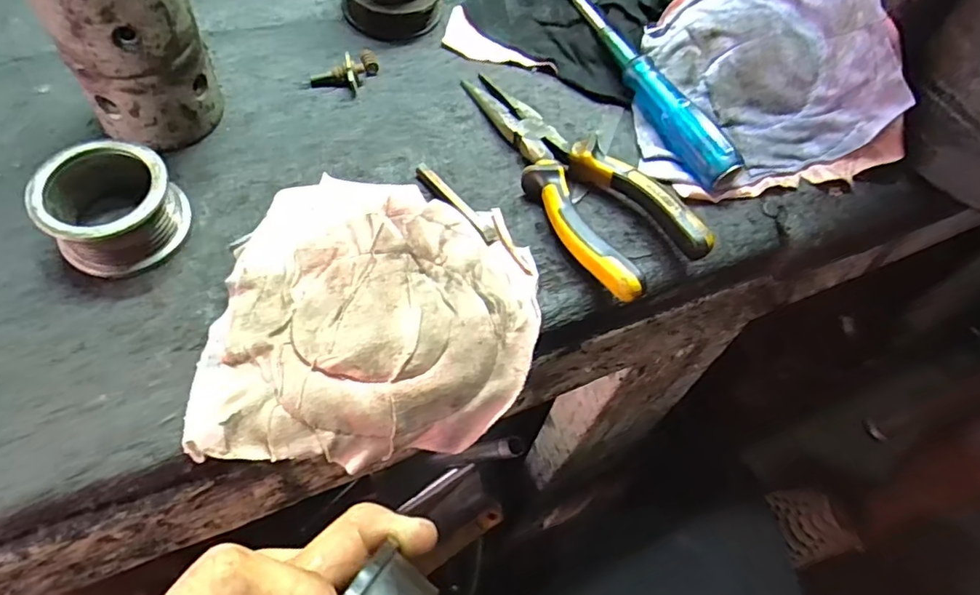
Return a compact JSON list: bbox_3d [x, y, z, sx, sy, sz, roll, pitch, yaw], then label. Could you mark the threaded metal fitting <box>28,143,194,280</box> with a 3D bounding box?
[{"bbox_3d":[-0.194,-0.048,0.291,0.061,0.039,0.063,3,58,-6],"label":"threaded metal fitting"}]

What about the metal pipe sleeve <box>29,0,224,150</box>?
[{"bbox_3d":[-0.188,-0.134,0.299,0.064,0.114,0.063,-30,67,-23],"label":"metal pipe sleeve"}]

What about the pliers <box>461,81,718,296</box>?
[{"bbox_3d":[0.042,-0.077,0.336,0.063,0.024,0.185,-27,66,-22],"label":"pliers"}]

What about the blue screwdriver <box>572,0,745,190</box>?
[{"bbox_3d":[0.095,-0.151,0.384,0.024,0.029,0.206,-21,64,-19],"label":"blue screwdriver"}]

